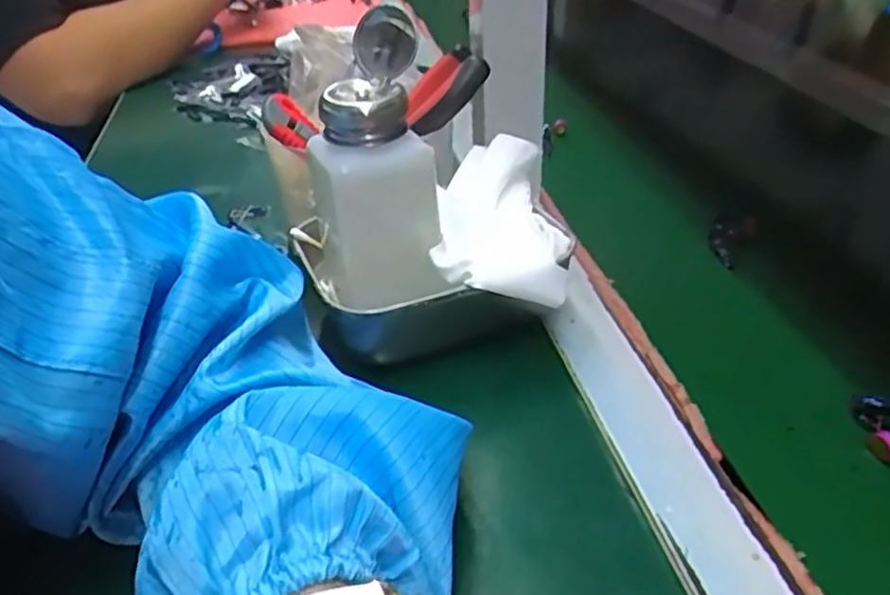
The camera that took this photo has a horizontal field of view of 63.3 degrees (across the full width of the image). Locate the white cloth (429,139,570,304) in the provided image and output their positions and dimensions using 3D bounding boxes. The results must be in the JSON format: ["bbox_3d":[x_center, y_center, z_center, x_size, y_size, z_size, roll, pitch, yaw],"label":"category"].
[{"bbox_3d":[0.030,-0.043,0.380,0.067,0.037,0.114,-1,36,5],"label":"white cloth"}]

